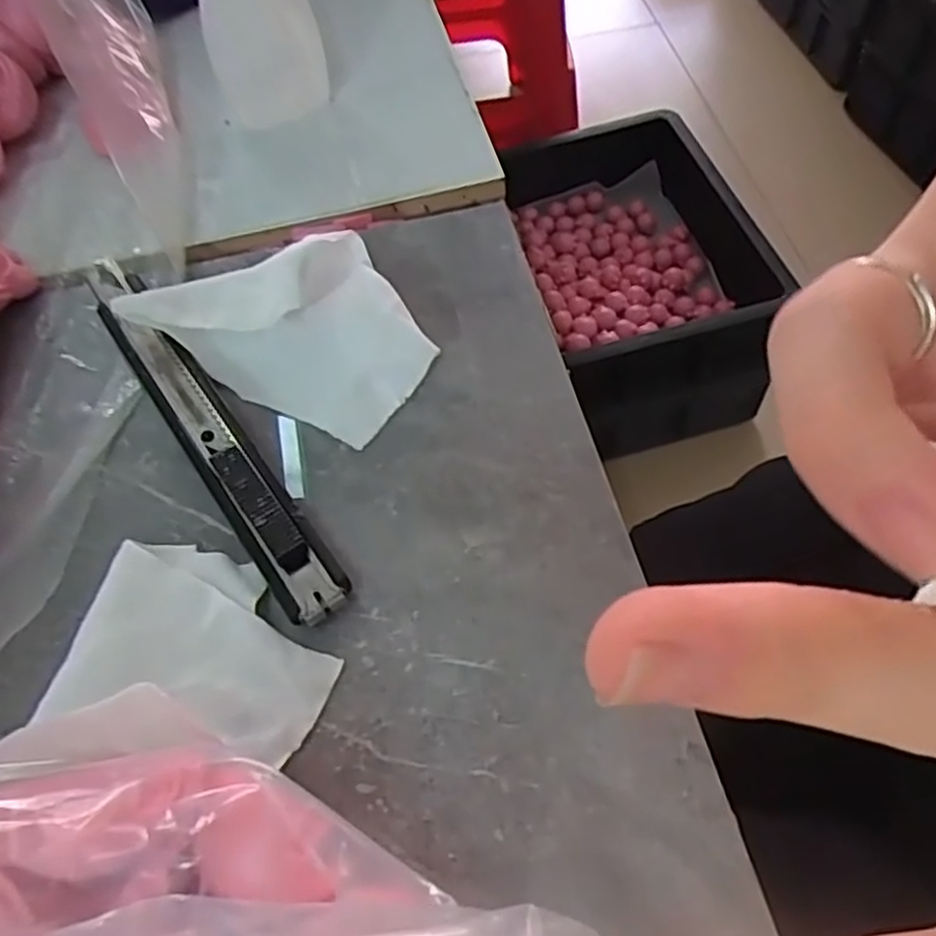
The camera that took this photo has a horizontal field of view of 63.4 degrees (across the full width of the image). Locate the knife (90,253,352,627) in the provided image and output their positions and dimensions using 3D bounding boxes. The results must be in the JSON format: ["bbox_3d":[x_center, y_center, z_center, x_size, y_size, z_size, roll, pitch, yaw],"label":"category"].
[{"bbox_3d":[-0.070,-0.015,0.195,0.015,0.007,0.133,-33,61,-16],"label":"knife"}]

